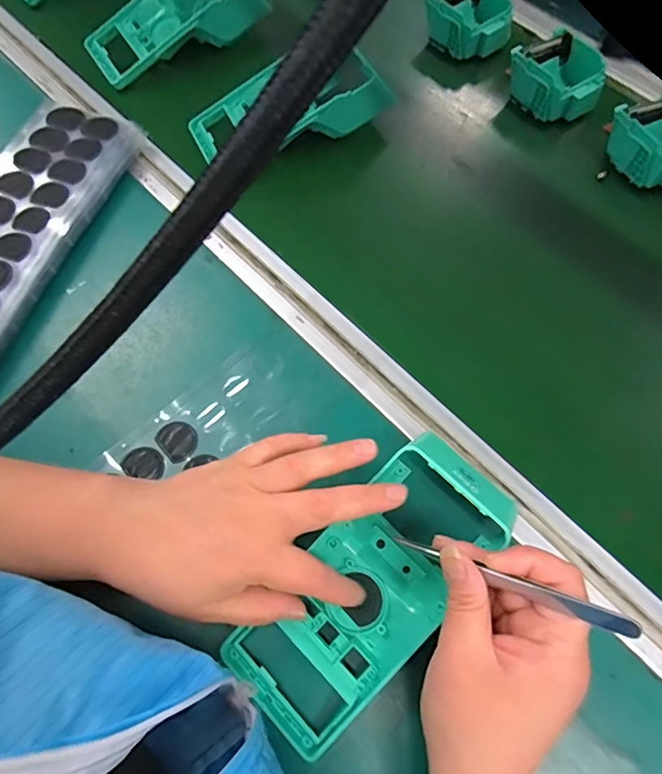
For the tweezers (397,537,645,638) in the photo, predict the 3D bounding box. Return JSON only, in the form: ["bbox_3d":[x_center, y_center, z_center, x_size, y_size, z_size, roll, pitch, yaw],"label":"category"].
[{"bbox_3d":[0.088,0.096,0.242,0.110,0.007,0.008,11,65,36],"label":"tweezers"}]

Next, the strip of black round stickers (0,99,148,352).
[{"bbox_3d":[-0.264,-0.123,0.409,0.094,0.026,0.286,18,69,6],"label":"strip of black round stickers"}]

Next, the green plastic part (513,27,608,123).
[{"bbox_3d":[0.229,-0.309,0.492,0.086,0.046,0.086,-26,76,-16],"label":"green plastic part"}]

